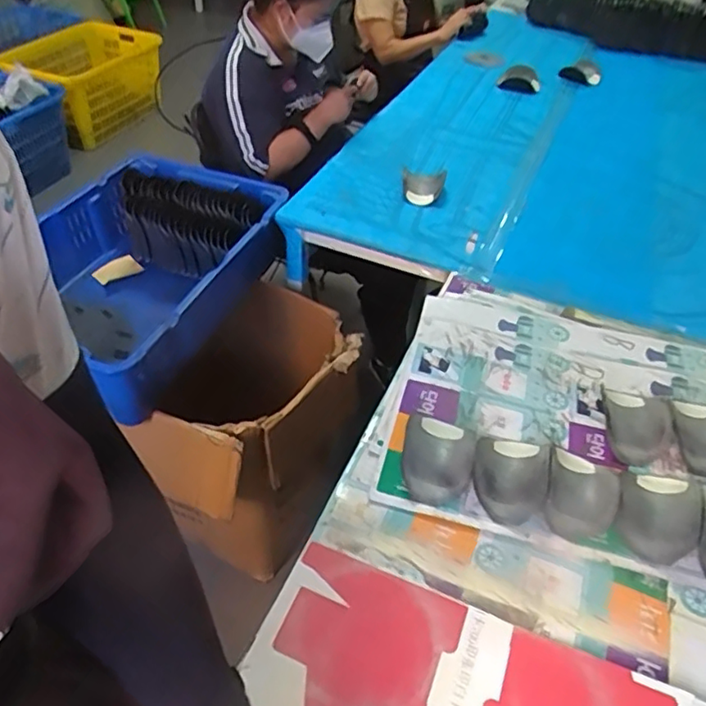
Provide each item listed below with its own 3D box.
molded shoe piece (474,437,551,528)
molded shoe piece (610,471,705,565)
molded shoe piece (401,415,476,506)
[{"bbox_3d":[0.218,0.170,0.844,0.099,0.041,0.142,11,44,4],"label":"molded shoe piece"},{"bbox_3d":[0.408,0.212,0.811,0.099,0.035,0.143,21,46,15],"label":"molded shoe piece"},{"bbox_3d":[0.120,0.149,0.862,0.099,0.031,0.143,11,44,4],"label":"molded shoe piece"}]

